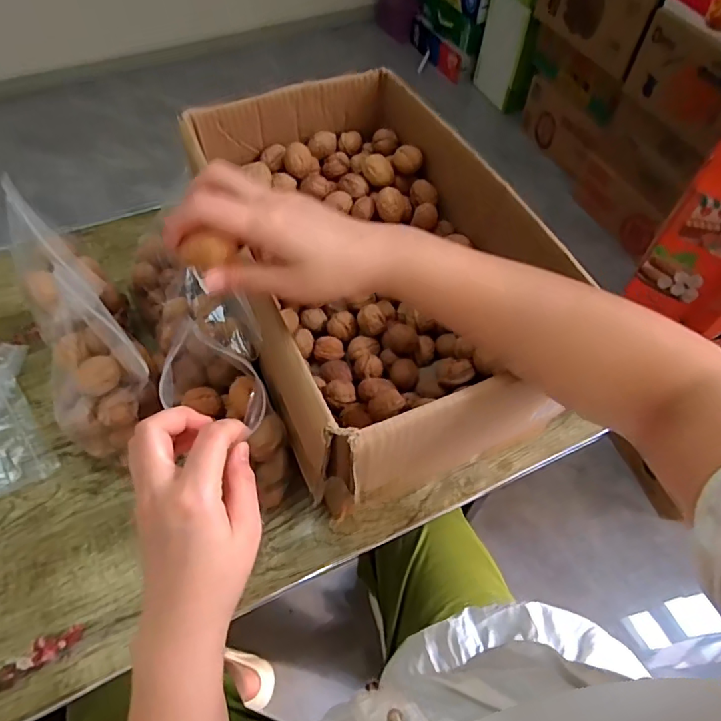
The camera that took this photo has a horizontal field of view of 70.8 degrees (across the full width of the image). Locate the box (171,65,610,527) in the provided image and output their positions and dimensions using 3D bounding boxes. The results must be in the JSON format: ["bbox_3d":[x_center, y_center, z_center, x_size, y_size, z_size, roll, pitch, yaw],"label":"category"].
[{"bbox_3d":[0.015,-0.094,0.519,0.253,0.173,0.421,-19,60,-13],"label":"box"}]

